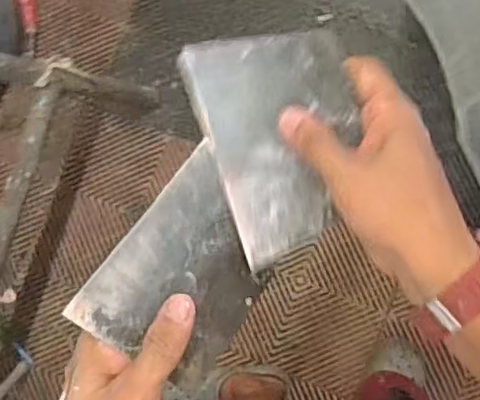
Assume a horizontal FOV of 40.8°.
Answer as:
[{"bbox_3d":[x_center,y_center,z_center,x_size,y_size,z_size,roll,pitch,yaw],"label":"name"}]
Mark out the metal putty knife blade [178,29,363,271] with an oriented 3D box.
[{"bbox_3d":[0.031,-0.042,0.423,0.098,0.004,0.144,-19,91,0],"label":"metal putty knife blade"}]

